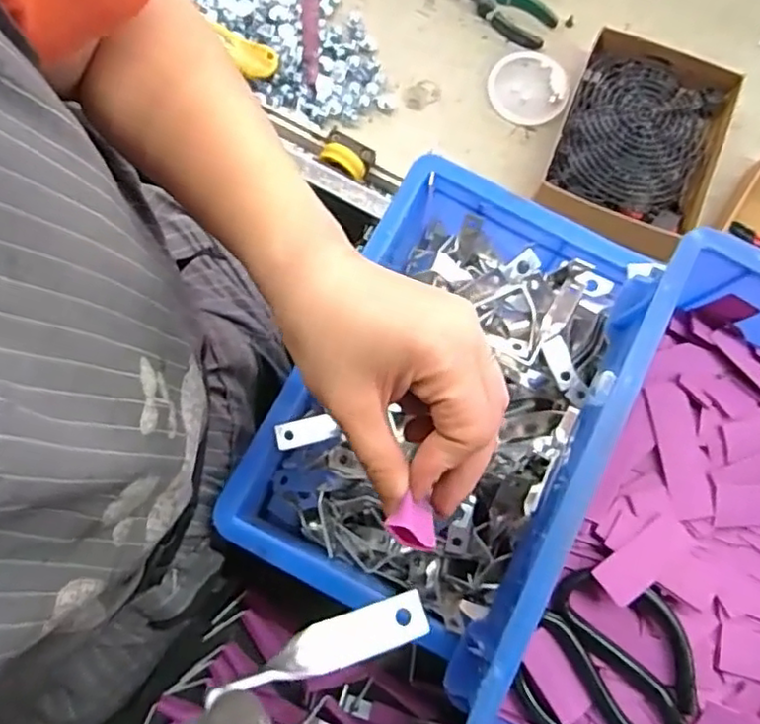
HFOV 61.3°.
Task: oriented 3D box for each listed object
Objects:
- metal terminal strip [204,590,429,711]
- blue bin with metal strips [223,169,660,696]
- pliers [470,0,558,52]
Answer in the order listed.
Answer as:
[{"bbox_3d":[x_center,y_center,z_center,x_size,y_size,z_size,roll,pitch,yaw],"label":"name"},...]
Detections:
[{"bbox_3d":[-0.018,0.095,0.212,0.077,0.006,0.016,-8,76,-32],"label":"metal terminal strip"},{"bbox_3d":[0.043,0.022,0.440,0.191,0.094,0.298,27,78,5],"label":"blue bin with metal strips"},{"bbox_3d":[0.129,-0.424,0.749,0.159,0.012,0.058,35,79,6],"label":"pliers"}]

